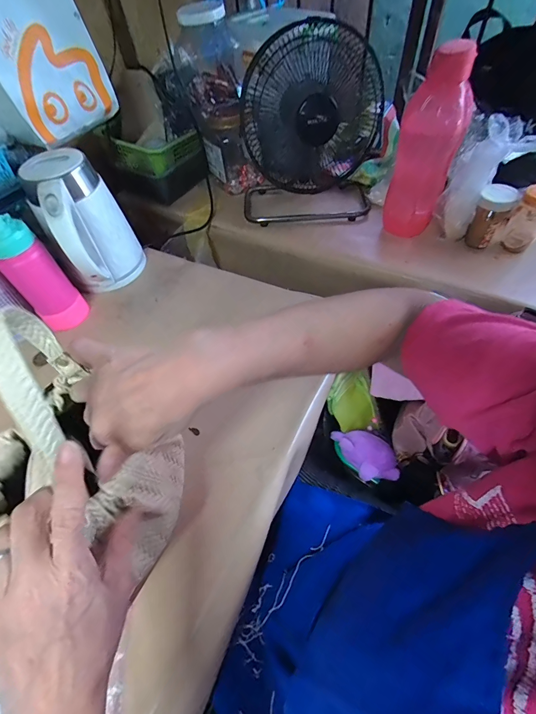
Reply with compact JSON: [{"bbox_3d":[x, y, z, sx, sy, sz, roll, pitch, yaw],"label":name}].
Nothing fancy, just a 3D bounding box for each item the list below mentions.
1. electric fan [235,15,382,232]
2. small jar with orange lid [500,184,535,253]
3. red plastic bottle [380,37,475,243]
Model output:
[{"bbox_3d":[0.088,-0.495,0.731,0.275,0.317,0.251,3,55,7],"label":"electric fan"},{"bbox_3d":[0.491,-0.260,0.650,0.054,0.112,0.051,30,62,23],"label":"small jar with orange lid"},{"bbox_3d":[0.282,-0.356,0.629,0.105,0.307,0.078,15,57,15],"label":"red plastic bottle"}]

